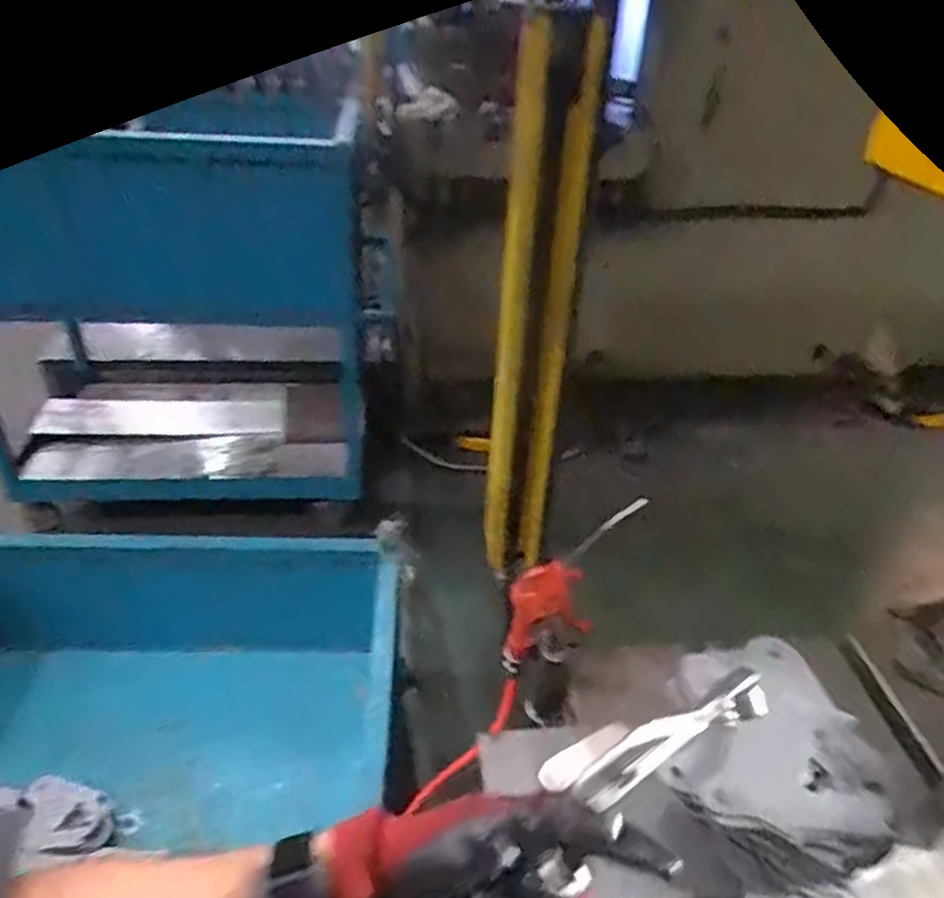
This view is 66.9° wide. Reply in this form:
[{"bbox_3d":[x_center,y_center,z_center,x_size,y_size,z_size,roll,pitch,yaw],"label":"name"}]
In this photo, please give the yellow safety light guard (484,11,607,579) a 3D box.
[{"bbox_3d":[0.051,-0.096,0.632,0.050,0.484,0.084,0,35,-6],"label":"yellow safety light guard"}]

